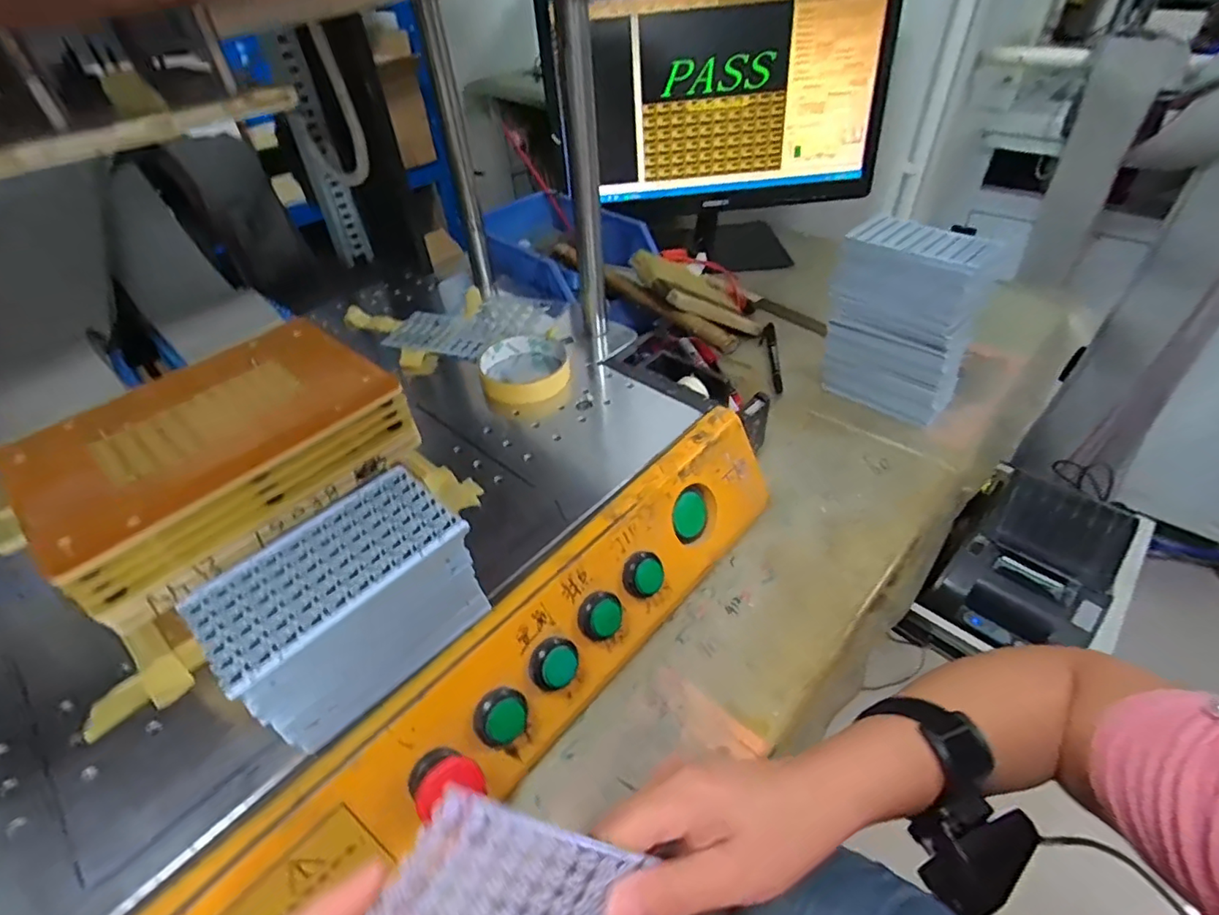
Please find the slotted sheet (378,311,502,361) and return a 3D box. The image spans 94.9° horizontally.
[{"bbox_3d":[-0.169,-0.128,0.573,0.107,0.004,0.071,10,45,14],"label":"slotted sheet"}]

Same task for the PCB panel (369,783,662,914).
[{"bbox_3d":[-0.033,0.175,0.217,0.065,0.112,0.004,-56,27,-11],"label":"PCB panel"}]

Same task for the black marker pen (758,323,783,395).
[{"bbox_3d":[0.189,-0.119,0.655,0.018,0.010,0.127,3,45,7],"label":"black marker pen"}]

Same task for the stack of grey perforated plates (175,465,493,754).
[{"bbox_3d":[-0.134,0.080,0.301,0.065,0.086,0.116,31,53,31],"label":"stack of grey perforated plates"}]

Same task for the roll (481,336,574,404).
[{"bbox_3d":[-0.076,-0.081,0.510,0.079,0.017,0.084,-2,43,2],"label":"roll"}]

